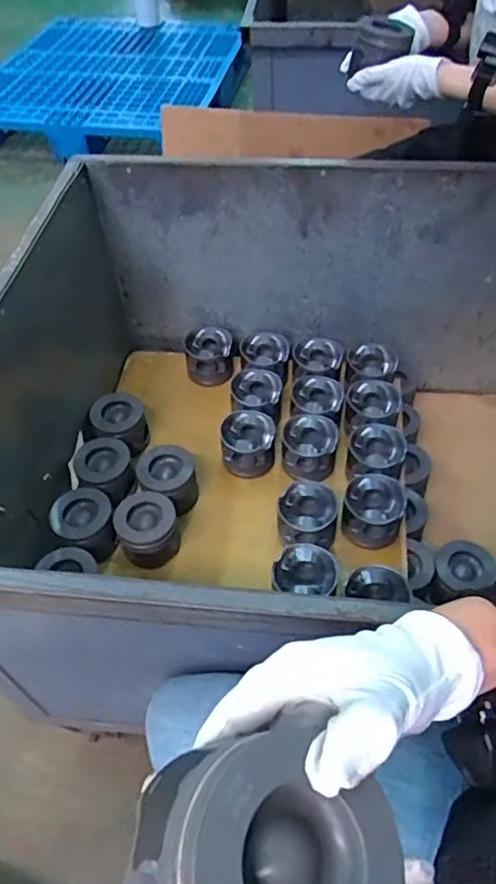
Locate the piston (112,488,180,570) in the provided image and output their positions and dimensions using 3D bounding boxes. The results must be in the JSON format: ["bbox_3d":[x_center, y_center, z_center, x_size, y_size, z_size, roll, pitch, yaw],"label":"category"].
[{"bbox_3d":[-0.151,0.128,0.911,0.087,0.076,0.097,-14,51,-9],"label":"piston"}]

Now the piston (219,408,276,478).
[{"bbox_3d":[0.000,0.002,1.004,0.090,0.073,0.096,0,50,2],"label":"piston"}]

